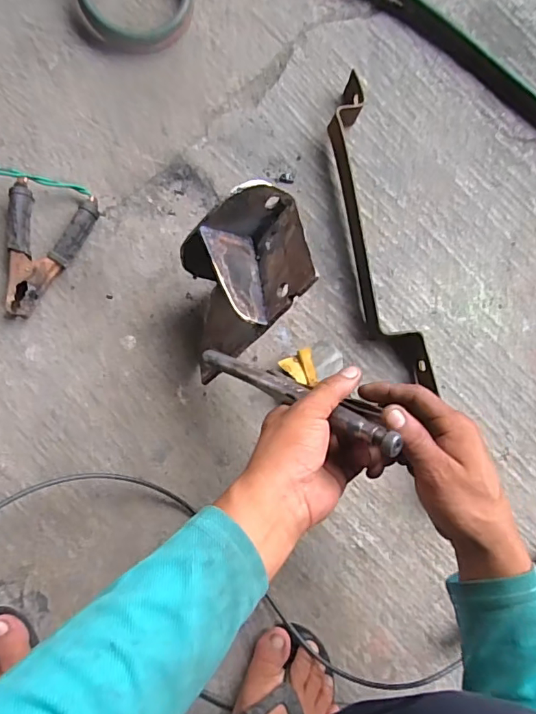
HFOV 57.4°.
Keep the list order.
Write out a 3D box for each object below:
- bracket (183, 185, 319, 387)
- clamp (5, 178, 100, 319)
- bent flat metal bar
[{"bbox_3d":[-0.023,-0.069,0.482,0.106,0.146,0.144,-10,85,-7],"label":"bracket"},{"bbox_3d":[-0.231,-0.113,0.523,0.083,0.028,0.141,1,83,-5],"label":"clamp"},{"bbox_3d":[0.123,-0.143,0.560,0.060,0.038,0.364,-10,84,-7],"label":"bent flat metal bar"}]

